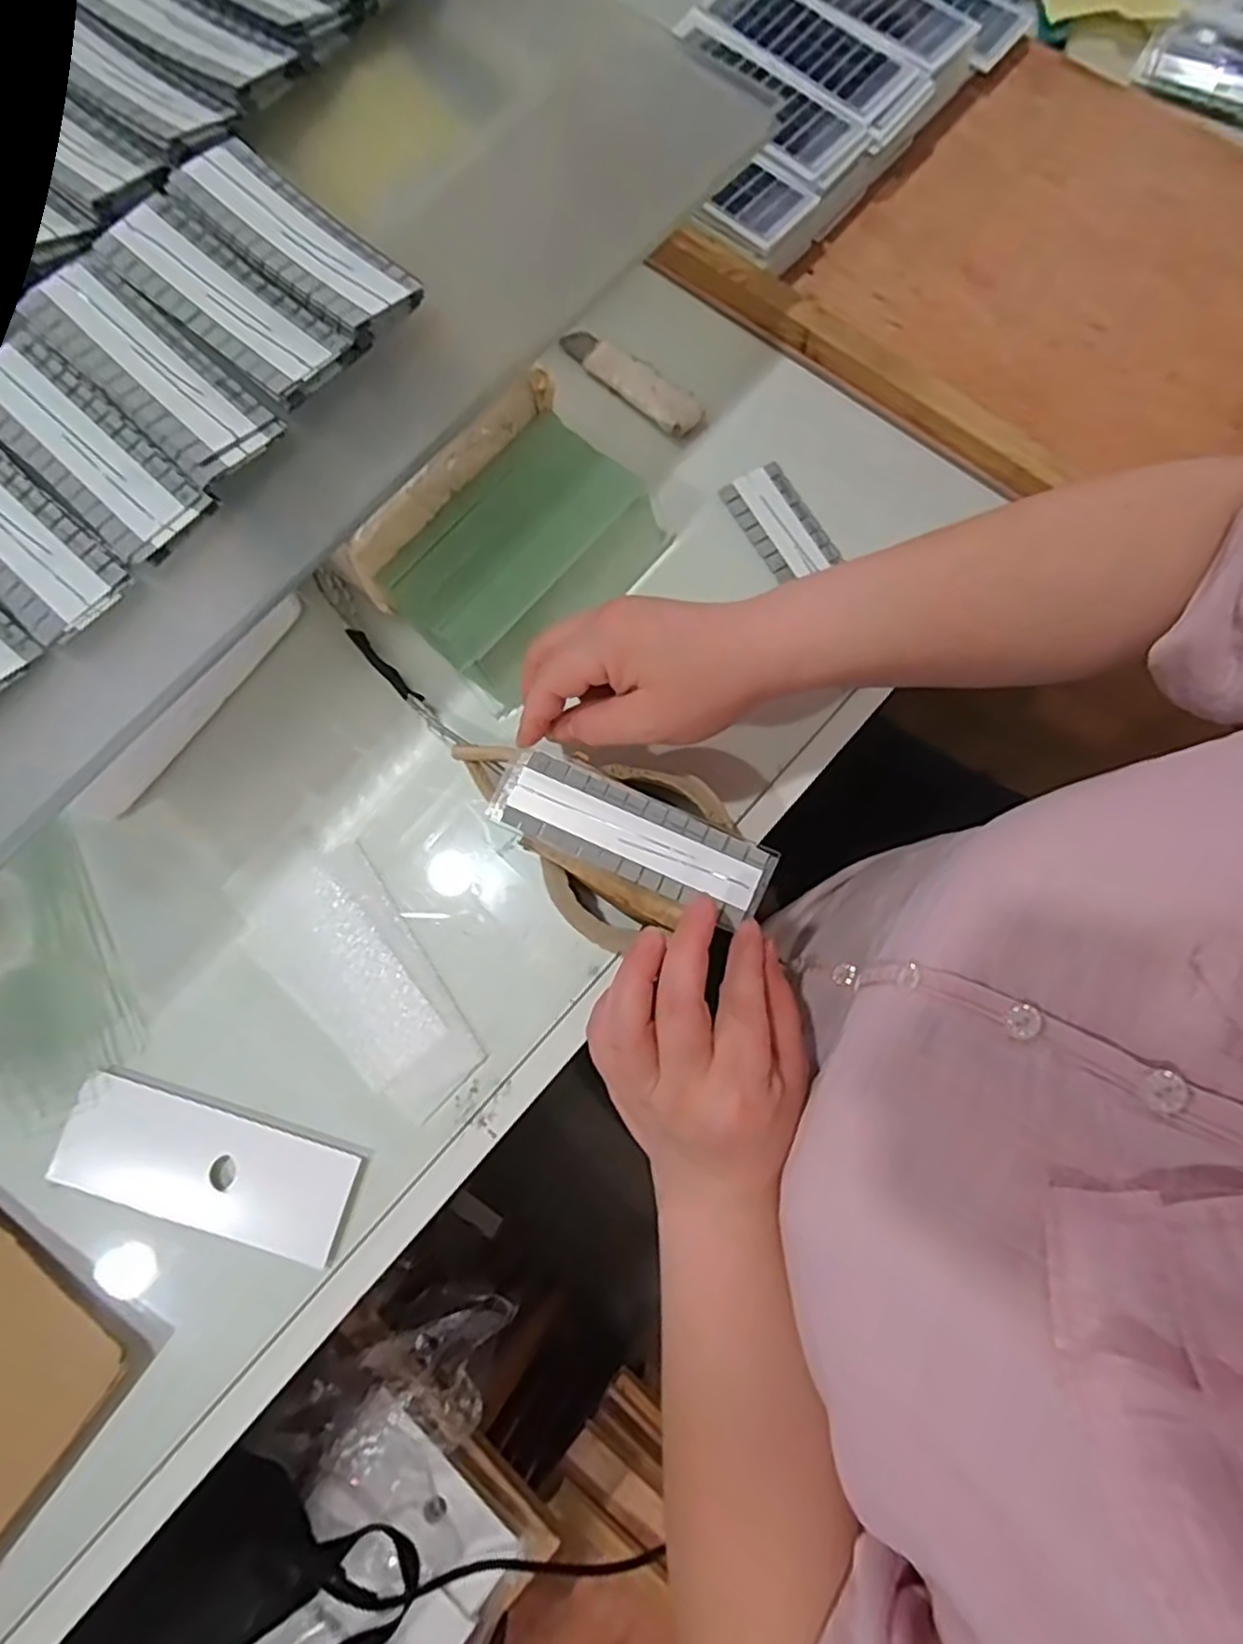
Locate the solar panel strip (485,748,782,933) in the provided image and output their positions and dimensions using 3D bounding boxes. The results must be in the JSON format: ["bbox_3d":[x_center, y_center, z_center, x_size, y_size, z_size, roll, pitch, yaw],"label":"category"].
[{"bbox_3d":[0.004,0.005,0.350,0.137,0.004,0.042,22,80,7],"label":"solar panel strip"}]

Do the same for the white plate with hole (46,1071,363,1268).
[{"bbox_3d":[-0.206,0.172,0.358,0.145,0.004,0.052,16,79,5],"label":"white plate with hole"}]

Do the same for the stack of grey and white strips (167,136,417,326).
[{"bbox_3d":[-0.149,-0.266,0.324,0.137,0.013,0.042,43,82,9],"label":"stack of grey and white strips"}]

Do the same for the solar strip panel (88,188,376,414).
[{"bbox_3d":[-0.178,-0.236,0.320,0.134,0.006,0.045,38,82,9],"label":"solar strip panel"}]

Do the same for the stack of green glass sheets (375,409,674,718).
[{"bbox_3d":[-0.053,-0.147,0.404,0.091,0.042,0.145,38,82,9],"label":"stack of green glass sheets"}]

